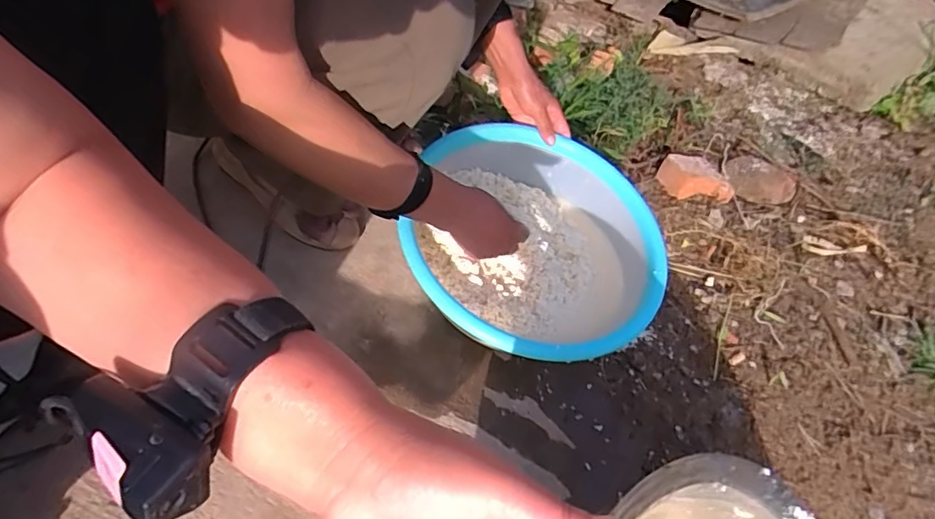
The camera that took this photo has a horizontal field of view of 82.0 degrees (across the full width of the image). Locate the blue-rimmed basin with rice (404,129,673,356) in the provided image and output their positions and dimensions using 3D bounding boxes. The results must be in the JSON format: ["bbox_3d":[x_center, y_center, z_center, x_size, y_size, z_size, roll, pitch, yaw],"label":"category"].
[{"bbox_3d":[0.099,-0.022,0.755,0.334,0.117,0.367,4,51,-5],"label":"blue-rimmed basin with rice"}]

